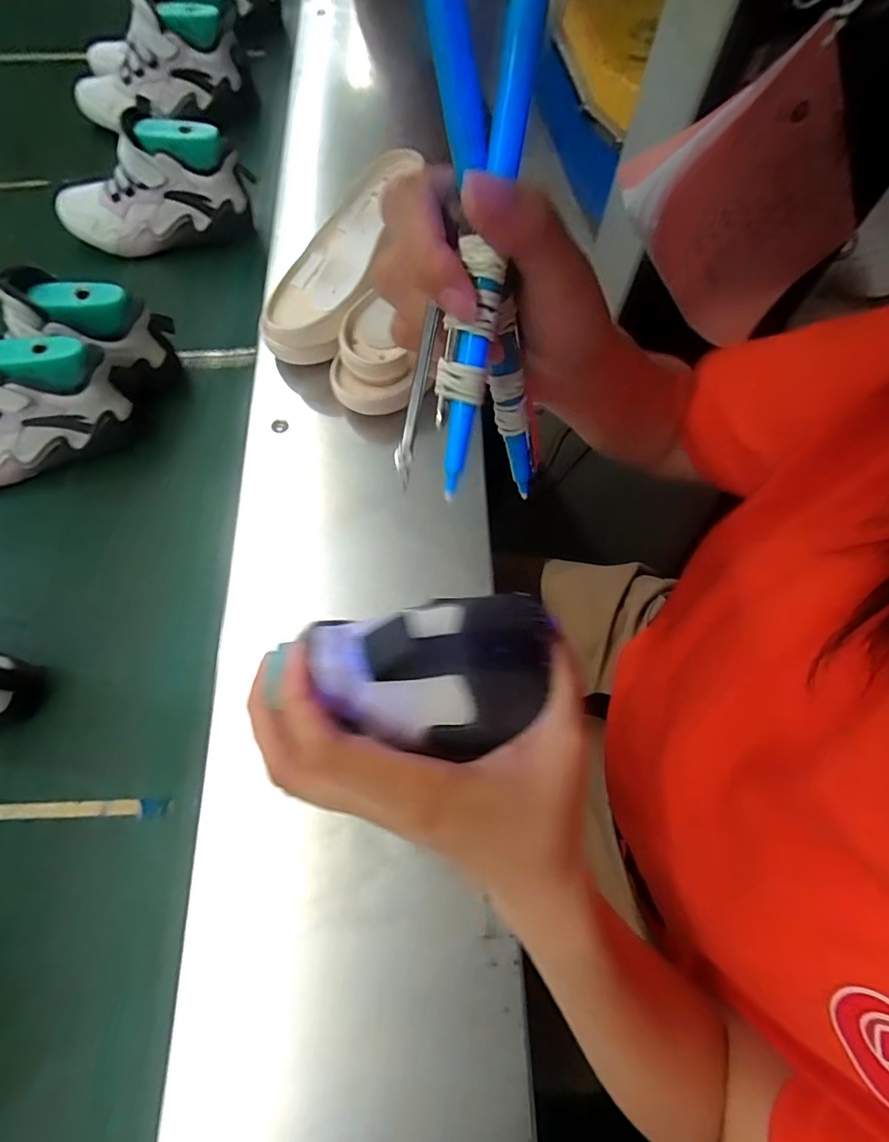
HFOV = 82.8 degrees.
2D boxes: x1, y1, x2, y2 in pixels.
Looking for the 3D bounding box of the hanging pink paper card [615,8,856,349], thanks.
[{"bbox_3d":[0.221,-0.261,0.368,0.126,0.182,0.030,-40,54,28],"label":"hanging pink paper card"}]

